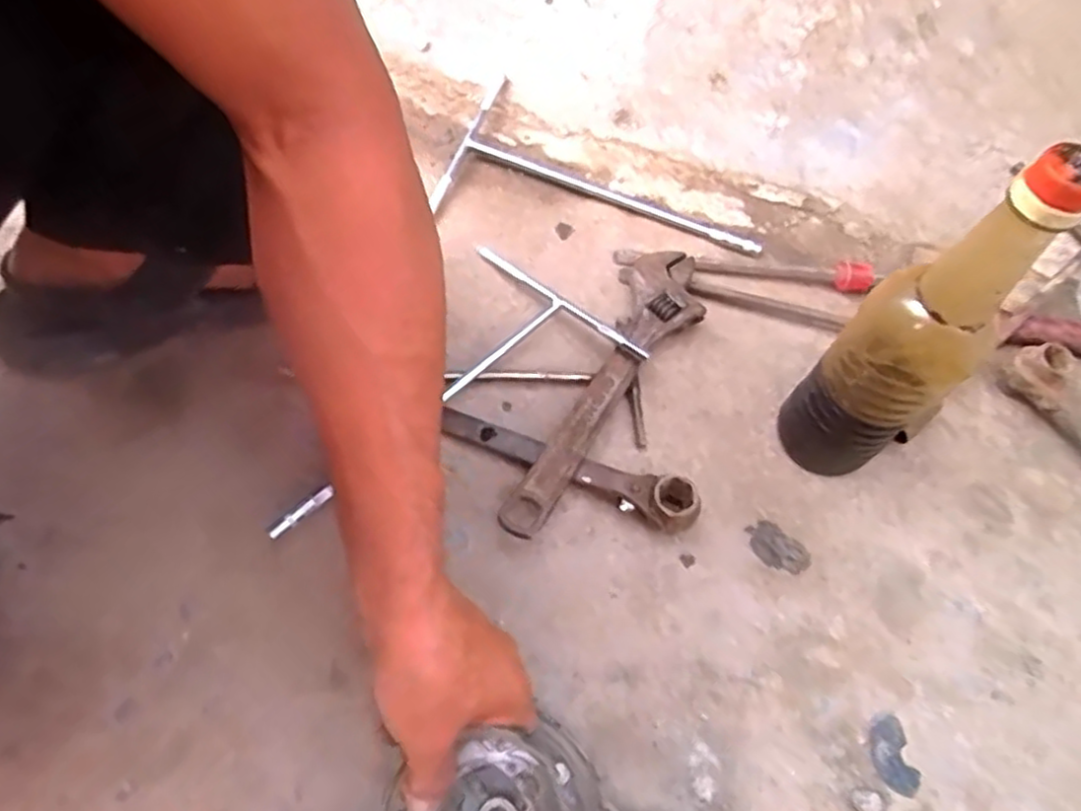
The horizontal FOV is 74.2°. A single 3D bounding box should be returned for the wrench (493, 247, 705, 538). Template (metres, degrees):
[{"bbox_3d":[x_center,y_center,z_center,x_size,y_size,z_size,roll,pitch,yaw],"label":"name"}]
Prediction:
[{"bbox_3d":[0.051,-0.019,0.567,0.085,0.034,0.292,26,64,9],"label":"wrench"}]

